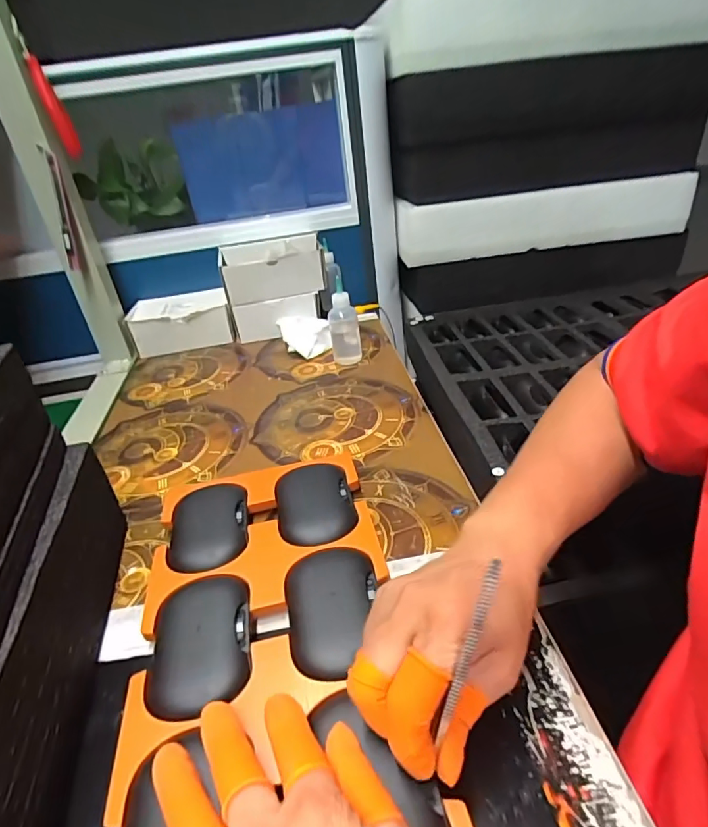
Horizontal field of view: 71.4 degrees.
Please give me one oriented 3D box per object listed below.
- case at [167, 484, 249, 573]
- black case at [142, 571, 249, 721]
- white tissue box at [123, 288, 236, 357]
[{"bbox_3d":[-0.107,0.089,0.372,0.056,0.022,0.086,-12,33,-7],"label":"case"},{"bbox_3d":[-0.089,0.136,0.292,0.055,0.023,0.085,-12,33,-6],"label":"black case"},{"bbox_3d":[-0.247,-0.131,0.708,0.136,0.057,0.091,-13,33,-9],"label":"white tissue box"}]

